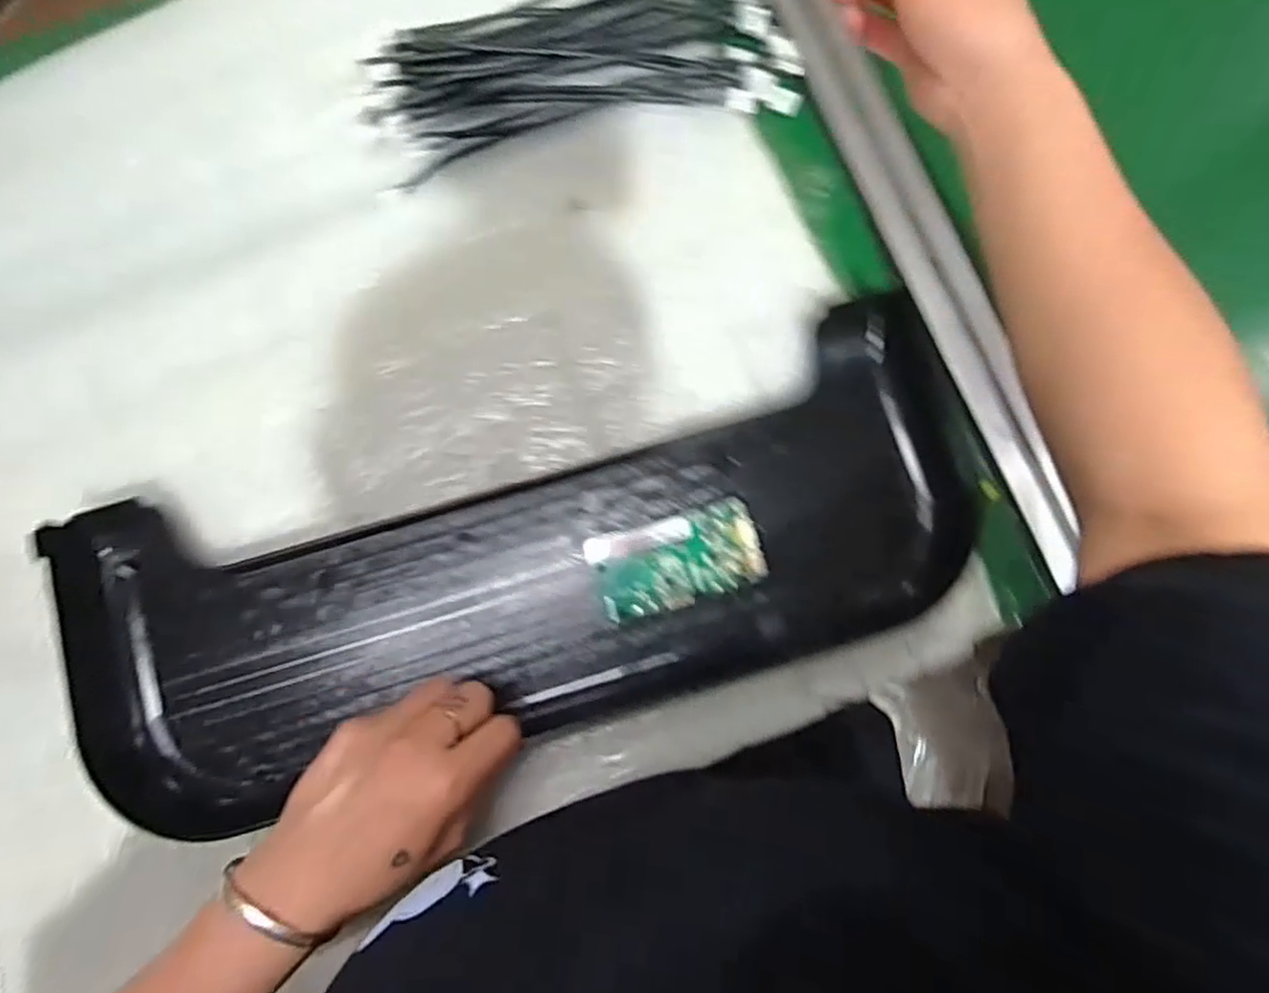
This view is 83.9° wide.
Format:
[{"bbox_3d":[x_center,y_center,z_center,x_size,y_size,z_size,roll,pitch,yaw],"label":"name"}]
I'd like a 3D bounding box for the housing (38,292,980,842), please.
[{"bbox_3d":[-0.059,0.039,0.398,0.515,0.040,0.189,-15,80,-3],"label":"housing"}]

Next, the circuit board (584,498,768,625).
[{"bbox_3d":[0.025,0.038,0.410,0.095,0.012,0.049,-16,83,-4],"label":"circuit board"}]

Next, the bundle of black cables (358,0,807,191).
[{"bbox_3d":[-0.034,-0.279,0.449,0.260,0.033,0.108,-12,83,-3],"label":"bundle of black cables"}]

